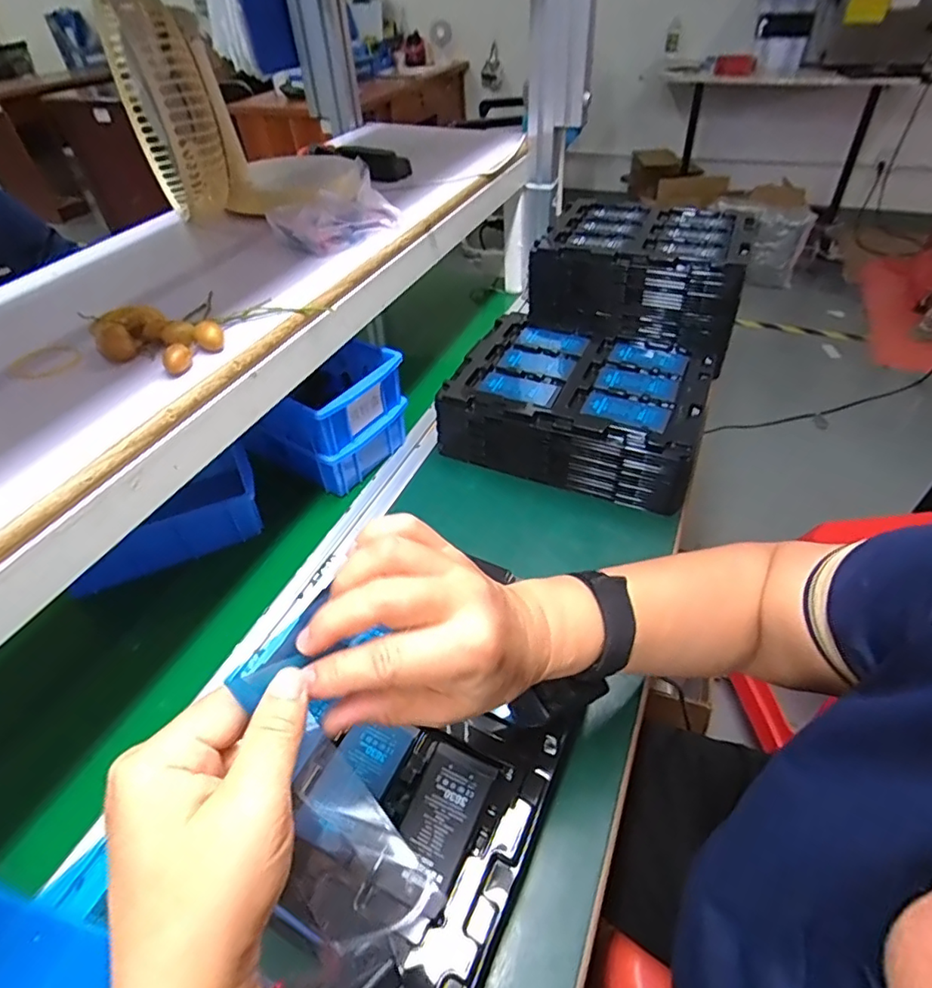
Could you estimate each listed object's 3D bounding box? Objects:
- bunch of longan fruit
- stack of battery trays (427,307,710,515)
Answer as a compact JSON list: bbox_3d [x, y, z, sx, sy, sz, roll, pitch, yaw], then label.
[{"bbox_3d":[-0.218,-0.147,0.460,0.118,0.027,0.155,24,50,27],"label":"bunch of longan fruit"},{"bbox_3d":[0.134,-0.111,0.679,0.274,0.086,0.208,14,46,19],"label":"stack of battery trays"}]

